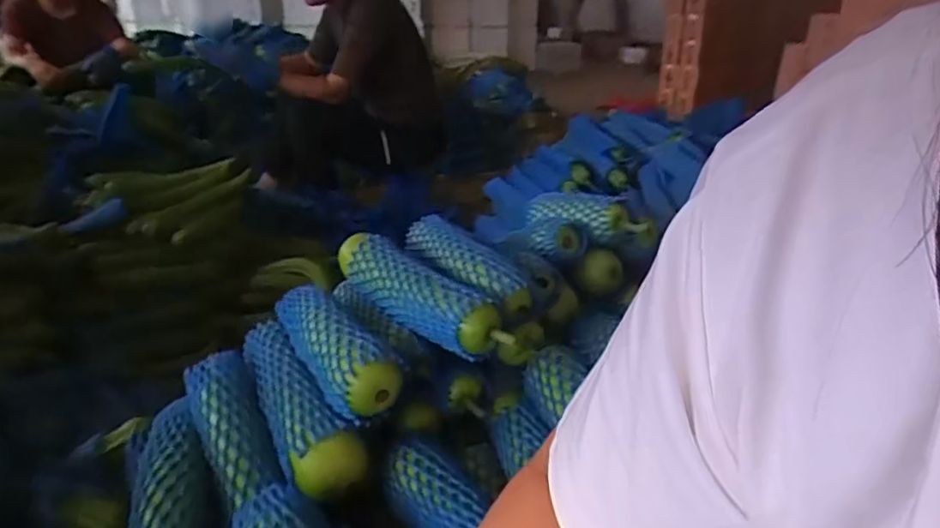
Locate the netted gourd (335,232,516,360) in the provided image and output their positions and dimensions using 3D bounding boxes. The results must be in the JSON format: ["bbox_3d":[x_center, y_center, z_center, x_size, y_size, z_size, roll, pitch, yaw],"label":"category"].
[{"bbox_3d":[-0.067,0.030,0.695,0.060,0.062,0.278,-16,28,-36],"label":"netted gourd"}]

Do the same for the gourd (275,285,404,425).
[{"bbox_3d":[-0.158,0.089,0.670,0.065,0.065,0.221,-15,27,-34],"label":"gourd"}]

